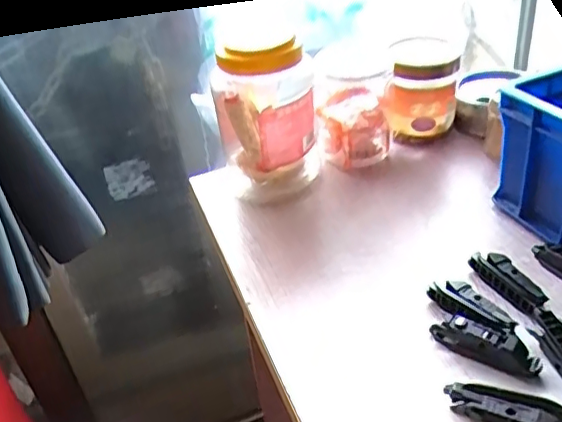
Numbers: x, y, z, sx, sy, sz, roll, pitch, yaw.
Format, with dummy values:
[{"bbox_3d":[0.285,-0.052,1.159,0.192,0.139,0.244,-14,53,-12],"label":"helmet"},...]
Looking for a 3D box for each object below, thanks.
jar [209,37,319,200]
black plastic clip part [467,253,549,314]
[{"bbox_3d":[-0.012,-0.085,0.584,0.095,0.146,0.084,-9,35,-2],"label":"jar"},{"bbox_3d":[0.186,0.058,0.477,0.021,0.018,0.074,-18,37,-14],"label":"black plastic clip part"}]

